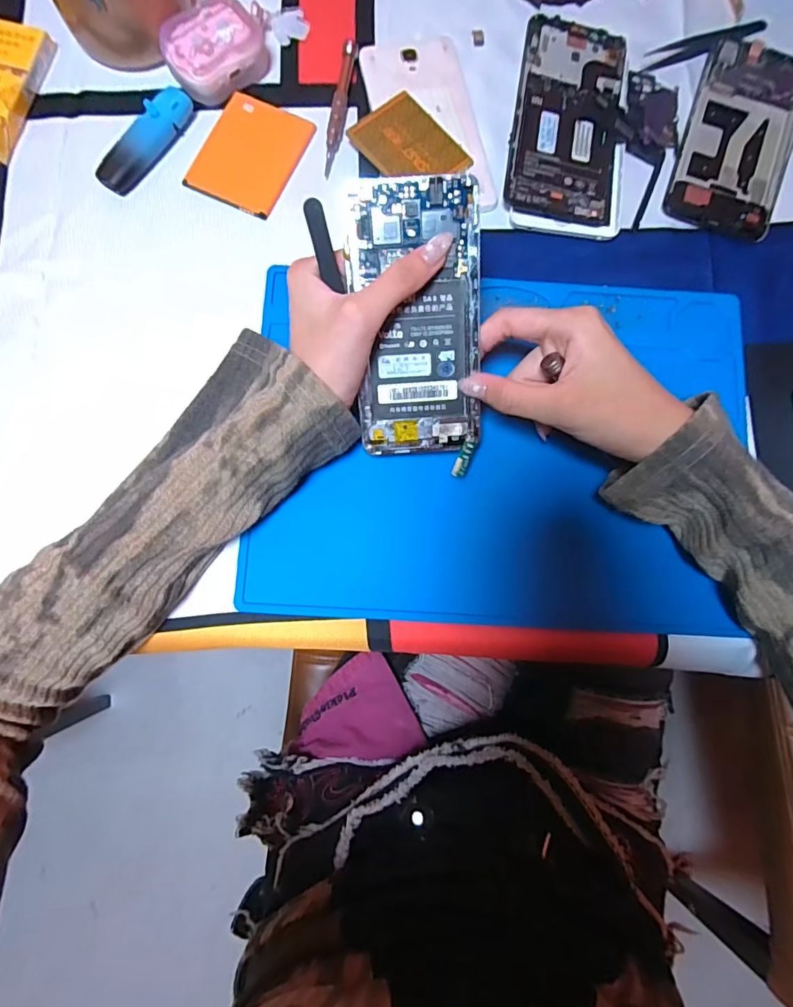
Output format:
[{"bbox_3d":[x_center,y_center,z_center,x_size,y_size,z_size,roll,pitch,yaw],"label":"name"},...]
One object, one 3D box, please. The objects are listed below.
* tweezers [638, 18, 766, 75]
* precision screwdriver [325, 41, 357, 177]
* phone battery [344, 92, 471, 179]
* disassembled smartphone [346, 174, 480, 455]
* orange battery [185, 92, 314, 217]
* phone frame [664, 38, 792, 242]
[{"bbox_3d":[0.233,-0.347,0.369,0.108,0.008,0.016,-21,81,-5],"label":"tweezers"},{"bbox_3d":[-0.041,-0.281,0.347,0.011,0.010,0.103,8,80,0],"label":"precision screwdriver"},{"bbox_3d":[0.008,-0.249,0.341,0.055,0.008,0.075,-37,83,-7],"label":"phone battery"},{"bbox_3d":[0.011,-0.097,0.271,0.068,0.005,0.141,-4,113,-2],"label":"disassembled smartphone"},{"bbox_3d":[-0.102,-0.245,0.343,0.064,0.004,0.082,24,80,3],"label":"orange battery"},{"bbox_3d":[0.246,-0.263,0.351,0.073,0.013,0.155,20,80,3],"label":"phone frame"}]

